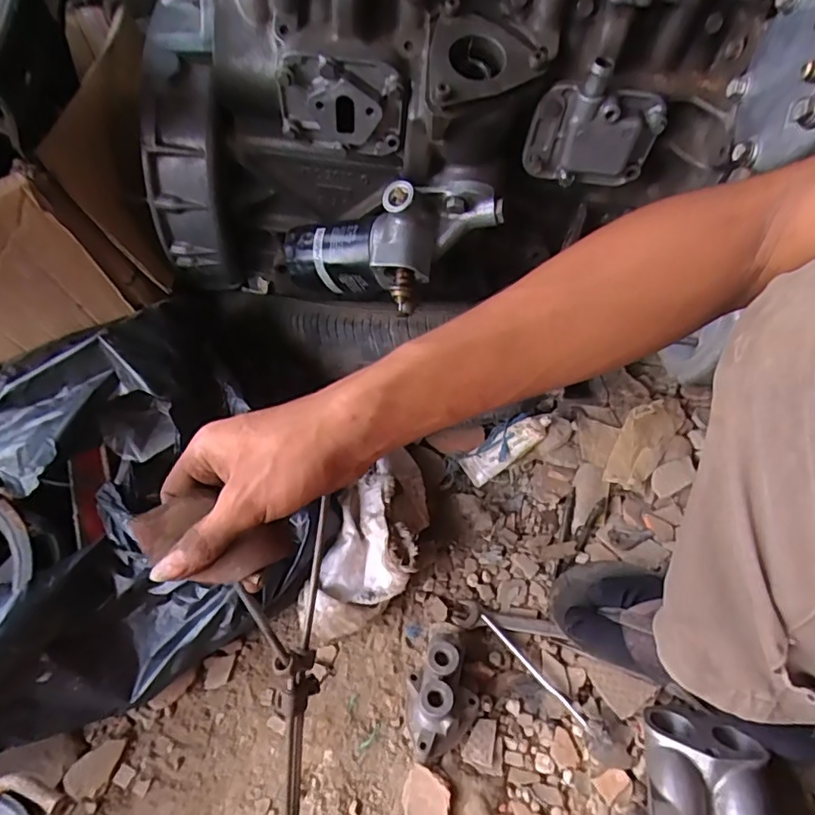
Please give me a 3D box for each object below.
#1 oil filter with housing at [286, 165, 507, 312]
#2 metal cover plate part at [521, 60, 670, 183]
[{"bbox_3d":[-0.024,-0.162,0.544,0.234,0.091,0.099,-11,50,23],"label":"oil filter with housing"},{"bbox_3d":[0.165,-0.247,0.482,0.111,0.110,0.031,4,53,7],"label":"metal cover plate part"}]

